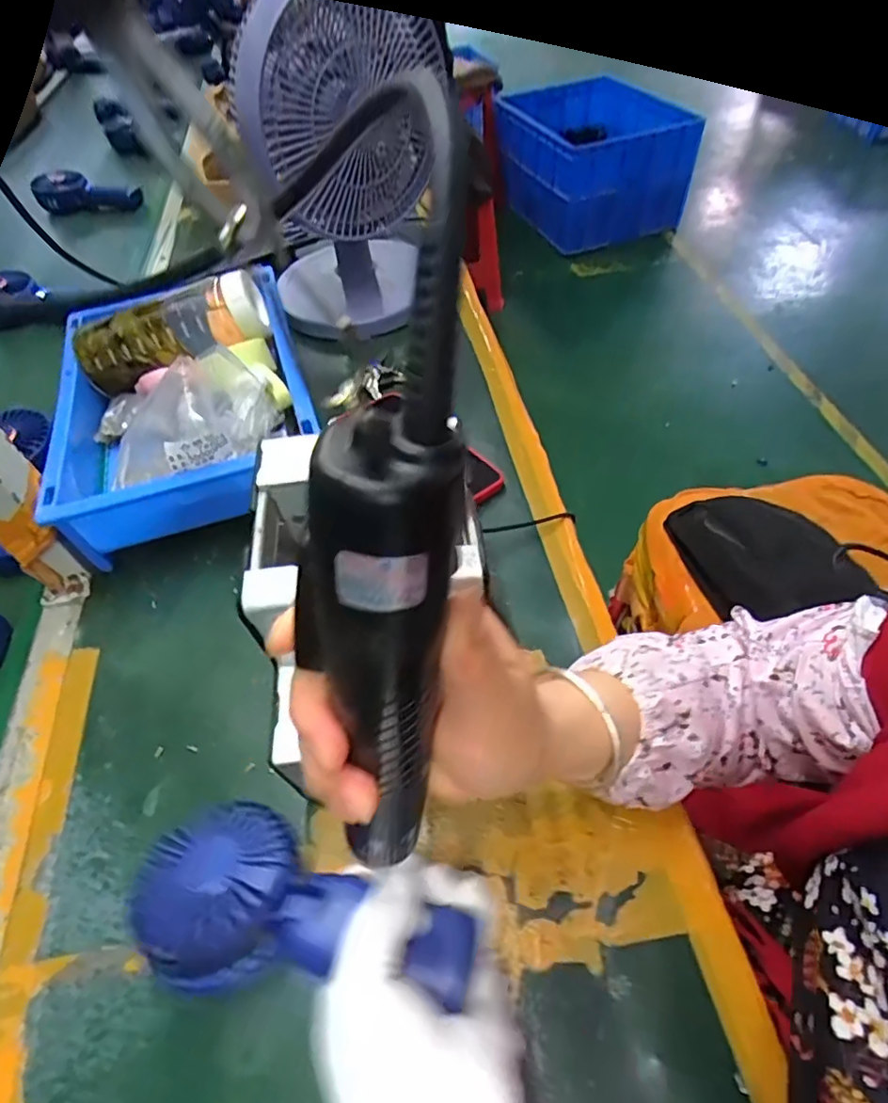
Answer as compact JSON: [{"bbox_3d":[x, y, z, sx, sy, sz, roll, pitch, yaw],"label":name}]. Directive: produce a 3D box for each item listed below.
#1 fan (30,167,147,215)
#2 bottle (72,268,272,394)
[{"bbox_3d":[-0.557,-0.557,0.916,0.158,0.058,0.069,1,52,4],"label":"fan"},{"bbox_3d":[-0.253,-0.206,0.550,0.176,0.080,0.063,-12,52,-4],"label":"bottle"}]

